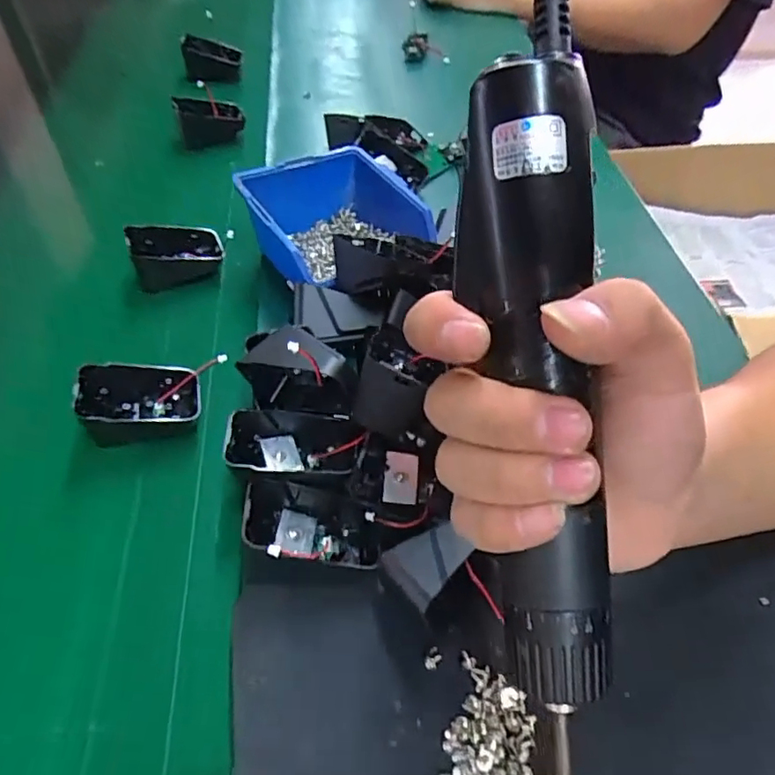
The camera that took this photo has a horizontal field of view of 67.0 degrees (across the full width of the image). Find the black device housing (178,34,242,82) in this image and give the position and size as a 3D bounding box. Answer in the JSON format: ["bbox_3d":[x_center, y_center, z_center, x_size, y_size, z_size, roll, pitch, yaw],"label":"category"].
[{"bbox_3d":[-0.211,-0.391,0.703,0.072,0.046,0.023,4,49,1],"label":"black device housing"}]

